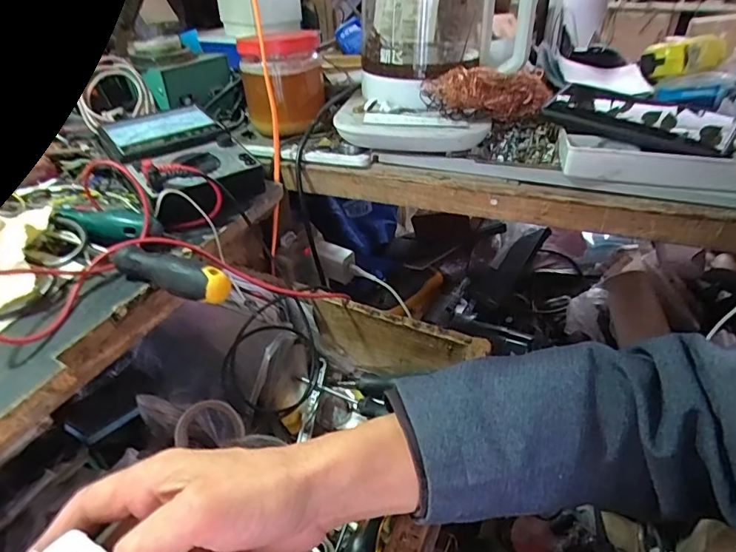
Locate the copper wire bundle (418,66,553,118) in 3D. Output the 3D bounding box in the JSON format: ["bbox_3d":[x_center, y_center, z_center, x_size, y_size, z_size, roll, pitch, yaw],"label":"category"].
[{"bbox_3d":[0.130,-0.193,0.492,0.136,0.046,0.043,-5,36,-5],"label":"copper wire bundle"}]

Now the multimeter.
[{"bbox_3d":[-0.185,-0.113,0.472,0.111,0.048,0.185,-25,44,-28],"label":"multimeter"}]

